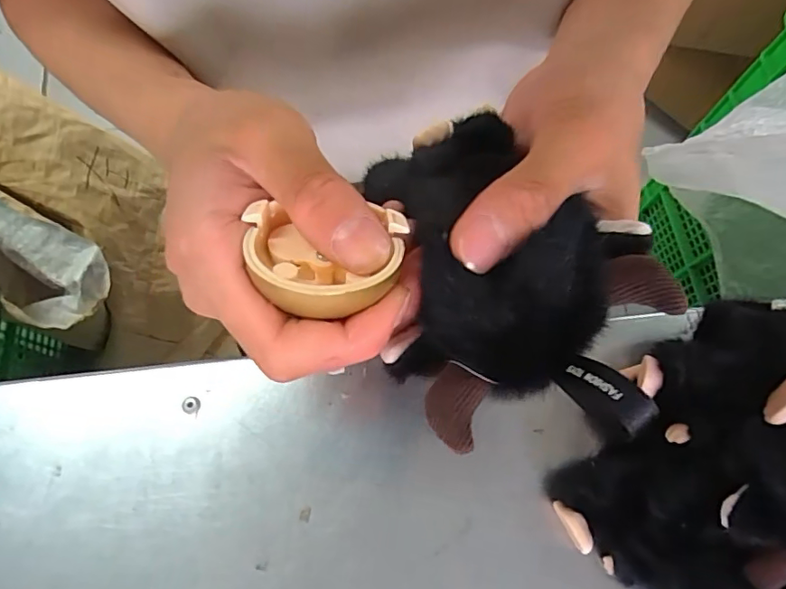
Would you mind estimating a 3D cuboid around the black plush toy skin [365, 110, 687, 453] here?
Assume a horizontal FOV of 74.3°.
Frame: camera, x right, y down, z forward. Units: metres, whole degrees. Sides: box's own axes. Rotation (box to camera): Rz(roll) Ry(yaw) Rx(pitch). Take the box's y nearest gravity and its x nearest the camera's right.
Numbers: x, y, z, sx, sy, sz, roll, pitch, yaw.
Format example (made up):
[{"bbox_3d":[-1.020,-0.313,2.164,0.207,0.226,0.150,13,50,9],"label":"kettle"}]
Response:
[{"bbox_3d":[0.037,-0.024,0.181,0.082,0.062,0.139,-6,74,-3],"label":"black plush toy skin"}]

